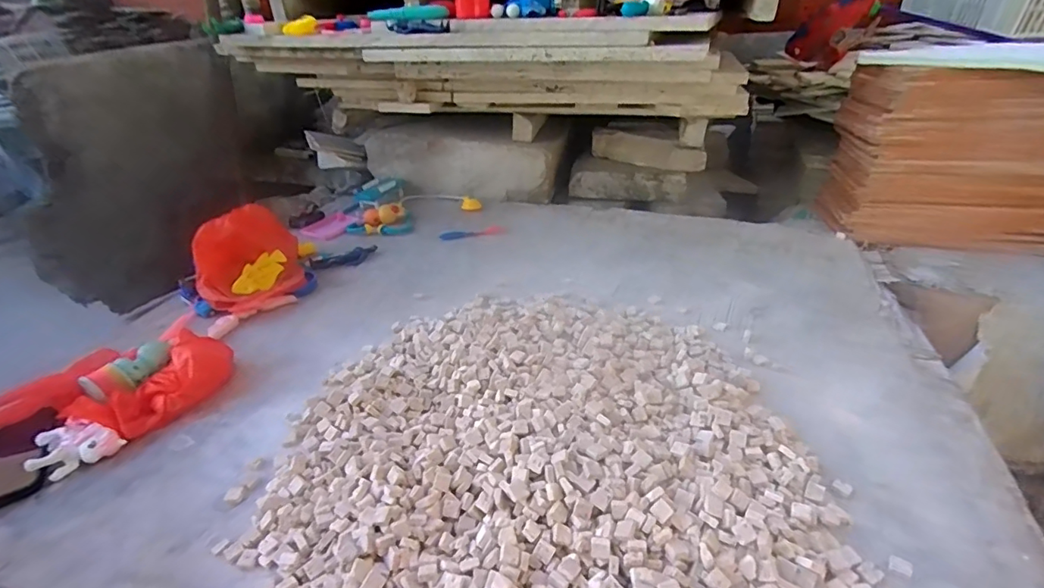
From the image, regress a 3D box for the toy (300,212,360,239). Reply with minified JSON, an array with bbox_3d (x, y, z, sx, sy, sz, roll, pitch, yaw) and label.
[{"bbox_3d":[-0.417,-0.149,1.124,0.084,0.019,0.131,14,36,27],"label":"toy"}]

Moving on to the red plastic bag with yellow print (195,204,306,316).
[{"bbox_3d":[-0.466,-0.057,0.874,0.165,0.139,0.136,-19,35,-22],"label":"red plastic bag with yellow print"}]

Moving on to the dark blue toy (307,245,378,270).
[{"bbox_3d":[-0.340,-0.068,0.990,0.129,0.022,0.039,-20,35,-24],"label":"dark blue toy"}]

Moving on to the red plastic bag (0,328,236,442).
[{"bbox_3d":[-0.521,0.135,0.639,0.284,0.066,0.131,-14,33,-15],"label":"red plastic bag"}]

